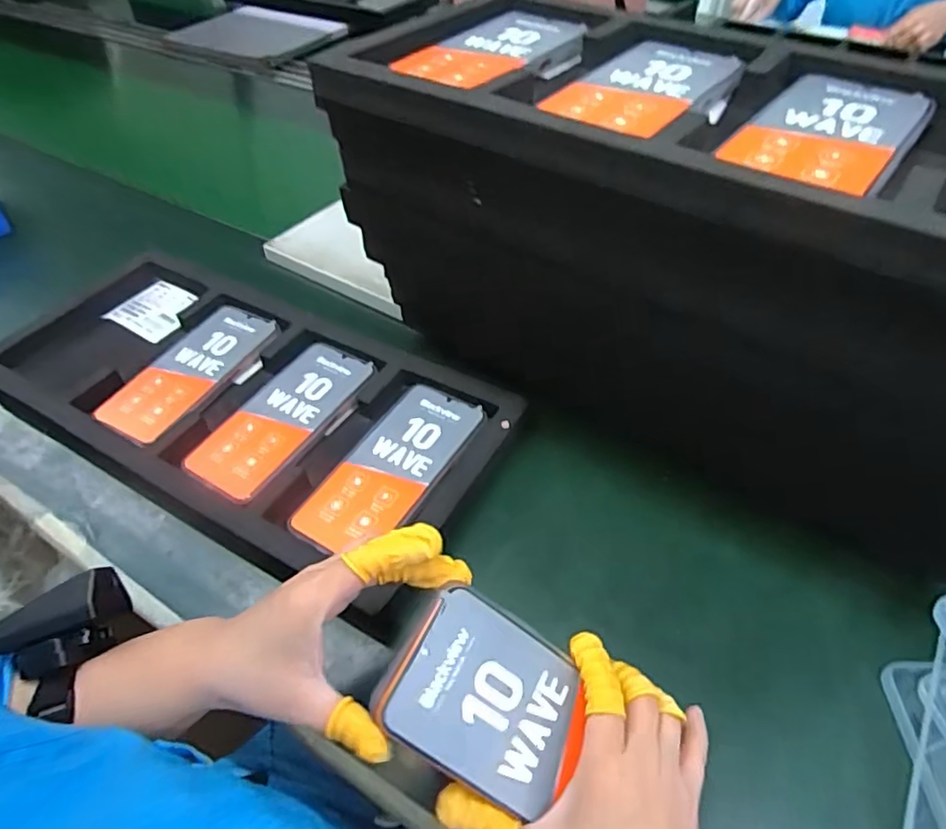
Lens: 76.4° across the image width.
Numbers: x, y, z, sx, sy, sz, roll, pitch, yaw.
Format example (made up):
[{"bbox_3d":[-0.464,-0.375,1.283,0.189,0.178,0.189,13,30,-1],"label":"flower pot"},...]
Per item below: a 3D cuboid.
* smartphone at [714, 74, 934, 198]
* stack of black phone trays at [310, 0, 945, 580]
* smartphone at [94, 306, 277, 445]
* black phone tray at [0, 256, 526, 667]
[{"bbox_3d":[0.206,-0.164,0.344,0.080,0.006,0.144,31,55,25],"label":"smartphone"},{"bbox_3d":[0.146,-0.114,0.429,0.466,0.218,0.206,28,54,24],"label":"stack of black phone trays"},{"bbox_3d":[-0.268,-0.043,0.571,0.069,0.014,0.171,24,53,21],"label":"smartphone"},{"bbox_3d":[-0.211,-0.017,0.536,0.484,0.022,0.220,24,52,21],"label":"black phone tray"}]

